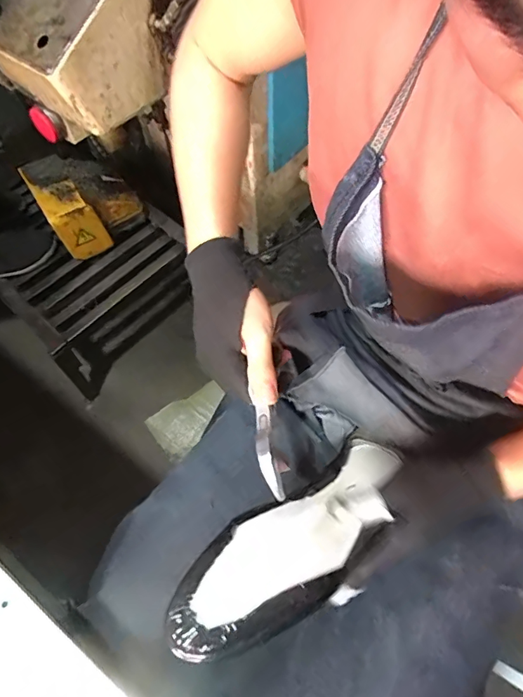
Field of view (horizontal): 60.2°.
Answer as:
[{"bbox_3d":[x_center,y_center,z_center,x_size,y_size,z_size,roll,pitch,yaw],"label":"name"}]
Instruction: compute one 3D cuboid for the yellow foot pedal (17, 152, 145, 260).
[{"bbox_3d":[-0.437,-0.372,1.140,0.217,0.165,0.204,-34,64,-14],"label":"yellow foot pedal"}]

